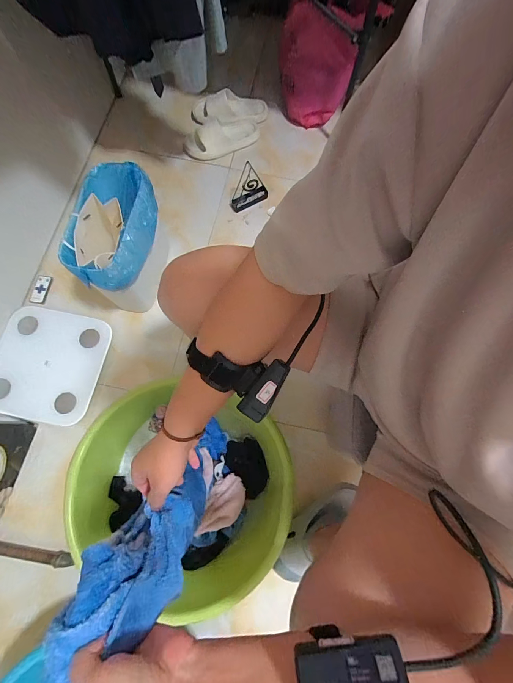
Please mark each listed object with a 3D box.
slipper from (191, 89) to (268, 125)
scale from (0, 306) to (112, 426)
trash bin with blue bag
[{"bbox_3d":[-0.096,-0.823,1.041,0.271,0.062,0.124,-2,74,-2],"label":"slipper"},{"bbox_3d":[-0.572,0.058,0.817,0.288,0.022,0.298,12,74,2],"label":"scale"},{"bbox_3d":[-0.331,-0.239,0.773,0.161,0.257,0.279,6,74,0],"label":"trash bin with blue bag"}]

